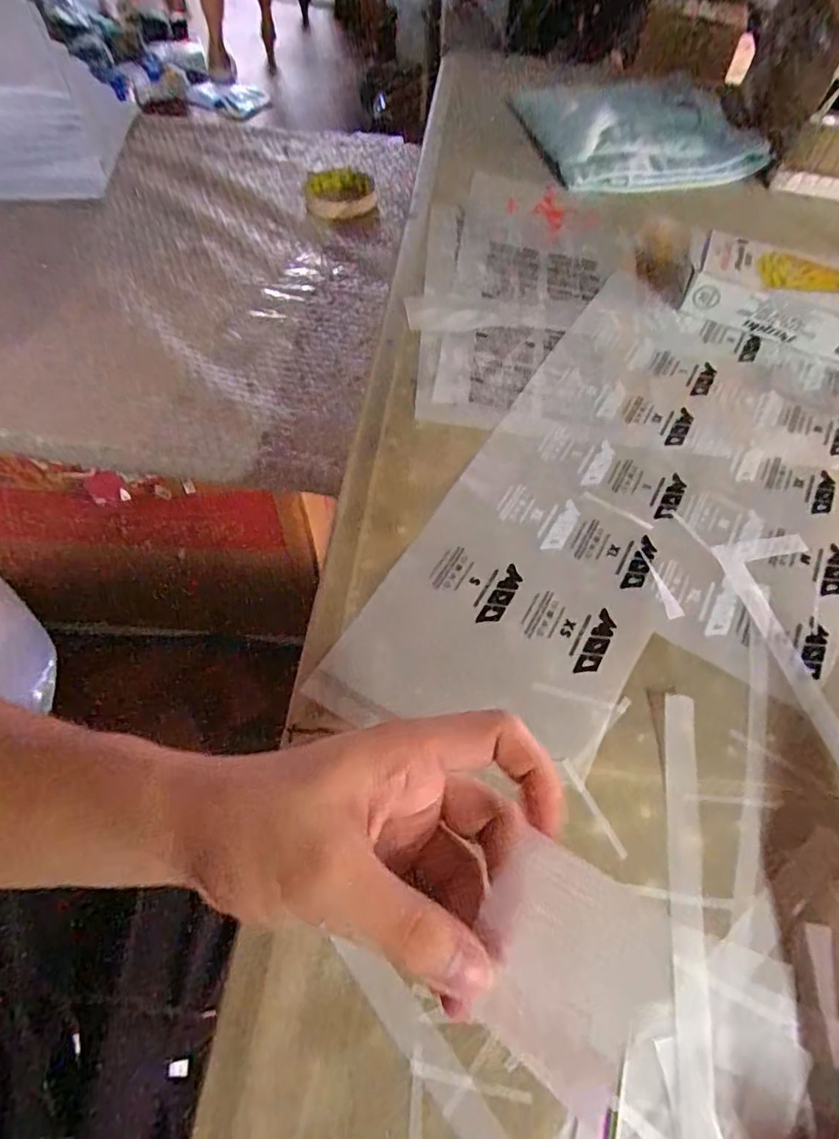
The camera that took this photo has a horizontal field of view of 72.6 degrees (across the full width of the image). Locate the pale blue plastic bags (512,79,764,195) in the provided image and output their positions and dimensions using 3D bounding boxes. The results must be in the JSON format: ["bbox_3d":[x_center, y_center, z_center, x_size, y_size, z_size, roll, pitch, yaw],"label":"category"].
[{"bbox_3d":[0.233,-0.470,0.618,0.247,0.038,0.161,-10,60,-10],"label":"pale blue plastic bags"}]

